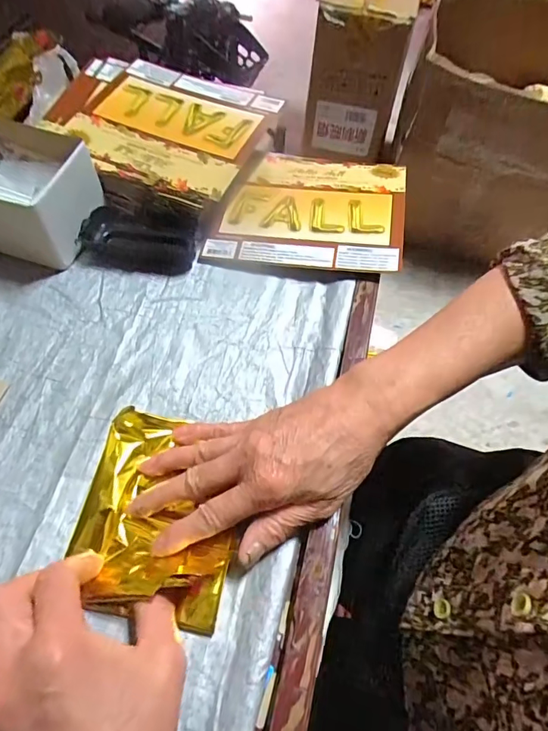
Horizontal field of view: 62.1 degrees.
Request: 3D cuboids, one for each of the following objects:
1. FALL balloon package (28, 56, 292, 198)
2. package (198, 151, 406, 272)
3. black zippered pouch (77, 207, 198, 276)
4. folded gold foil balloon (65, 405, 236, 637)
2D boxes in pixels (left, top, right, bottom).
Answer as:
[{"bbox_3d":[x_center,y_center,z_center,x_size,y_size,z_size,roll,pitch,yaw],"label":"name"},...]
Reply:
[{"bbox_3d":[-0.126,-0.259,0.483,0.220,0.025,0.159,23,60,10],"label":"FALL balloon package"},{"bbox_3d":[0.039,-0.160,0.476,0.185,0.031,0.157,10,58,5],"label":"package"},{"bbox_3d":[-0.132,-0.120,0.444,0.107,0.027,0.059,9,58,4],"label":"black zippered pouch"},{"bbox_3d":[-0.080,0.098,0.320,0.112,0.026,0.138,9,58,5],"label":"folded gold foil balloon"}]

